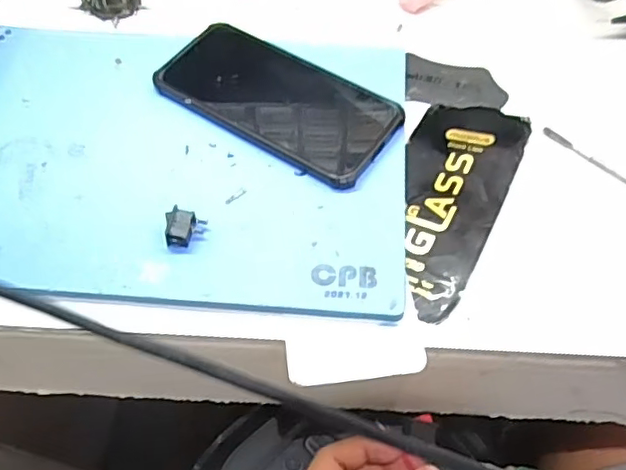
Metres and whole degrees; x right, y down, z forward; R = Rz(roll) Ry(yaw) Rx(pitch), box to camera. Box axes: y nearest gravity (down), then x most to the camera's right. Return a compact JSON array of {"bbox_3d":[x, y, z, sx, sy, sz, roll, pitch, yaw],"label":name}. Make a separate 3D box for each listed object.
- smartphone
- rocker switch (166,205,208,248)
[{"bbox_3d":[-0.026,-0.094,0.402,0.165,0.016,0.080,30,61,17],"label":"smartphone"},{"bbox_3d":[-0.075,-0.004,0.347,0.020,0.017,0.019,6,57,3],"label":"rocker switch"}]

